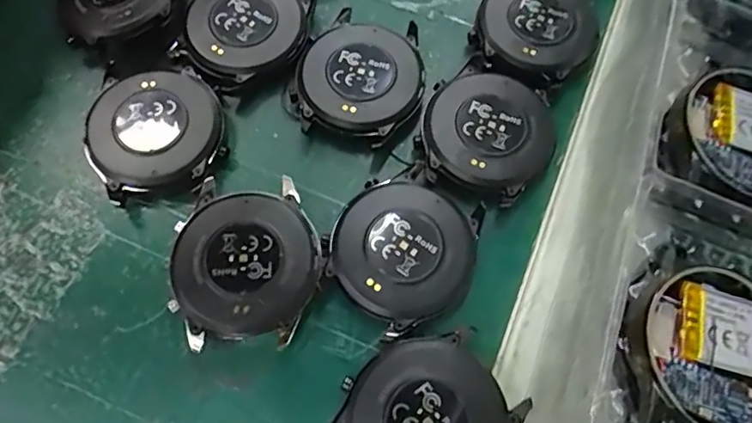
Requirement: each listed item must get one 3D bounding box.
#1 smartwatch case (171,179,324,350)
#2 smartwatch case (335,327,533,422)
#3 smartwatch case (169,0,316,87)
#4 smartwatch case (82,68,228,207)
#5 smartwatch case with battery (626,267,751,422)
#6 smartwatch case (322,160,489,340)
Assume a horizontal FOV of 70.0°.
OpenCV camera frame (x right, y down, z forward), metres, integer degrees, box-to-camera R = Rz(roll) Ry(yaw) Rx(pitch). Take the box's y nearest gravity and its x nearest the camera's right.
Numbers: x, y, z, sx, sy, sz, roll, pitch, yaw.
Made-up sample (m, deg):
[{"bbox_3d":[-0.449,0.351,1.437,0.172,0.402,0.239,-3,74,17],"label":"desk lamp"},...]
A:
[{"bbox_3d":[-0.040,0.016,0.167,0.044,0.012,0.048,-3,69,-4],"label":"smartwatch case"},{"bbox_3d":[0.014,0.059,0.151,0.047,0.013,0.043,-34,74,-14],"label":"smartwatch case"},{"bbox_3d":[-0.047,-0.066,0.199,0.042,0.012,0.049,26,70,7],"label":"smartwatch case"},{"bbox_3d":[-0.074,-0.026,0.183,0.043,0.012,0.043,-9,70,-6],"label":"smartwatch case"},{"bbox_3d":[0.094,0.040,0.146,0.046,0.010,0.046,24,70,6],"label":"smartwatch case with battery"},{"bbox_3d":[0.009,0.012,0.169,0.045,0.011,0.046,33,71,9],"label":"smartwatch case"}]

